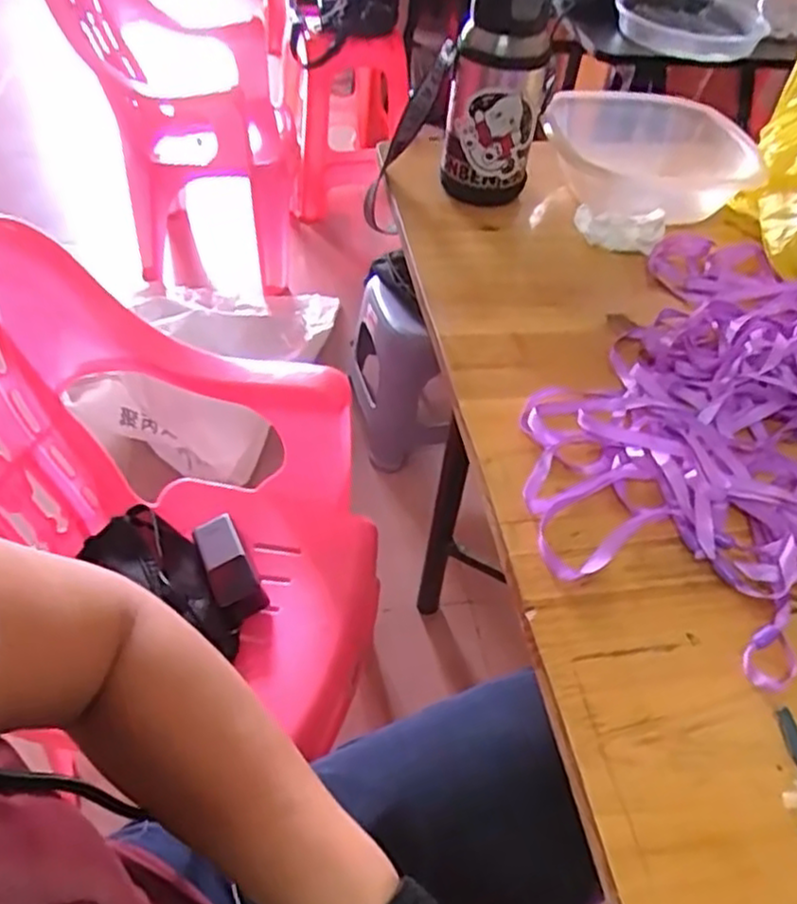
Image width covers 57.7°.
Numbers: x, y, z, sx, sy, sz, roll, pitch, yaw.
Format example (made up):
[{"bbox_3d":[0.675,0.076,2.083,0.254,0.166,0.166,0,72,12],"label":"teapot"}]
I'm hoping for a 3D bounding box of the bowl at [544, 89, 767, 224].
[{"bbox_3d":[0.263,-0.313,0.774,0.210,0.086,0.246,16,47,10],"label":"bowl"}]

